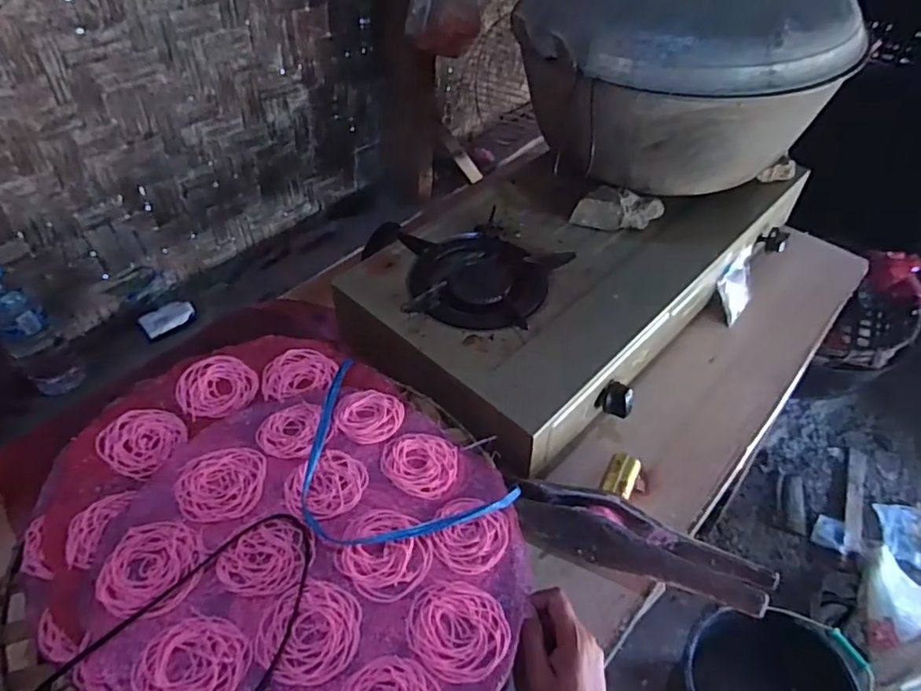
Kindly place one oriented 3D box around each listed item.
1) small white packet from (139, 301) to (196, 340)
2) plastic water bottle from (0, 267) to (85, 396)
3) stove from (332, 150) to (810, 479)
[{"bbox_3d":[-0.476,-0.046,0.938,0.080,0.014,0.052,-28,54,-25],"label":"small white packet"},{"bbox_3d":[-0.600,-0.017,0.794,0.059,0.220,0.057,-35,57,-29],"label":"plastic water bottle"},{"bbox_3d":[0.154,-0.123,0.831,0.393,0.112,0.619,36,56,28],"label":"stove"}]

